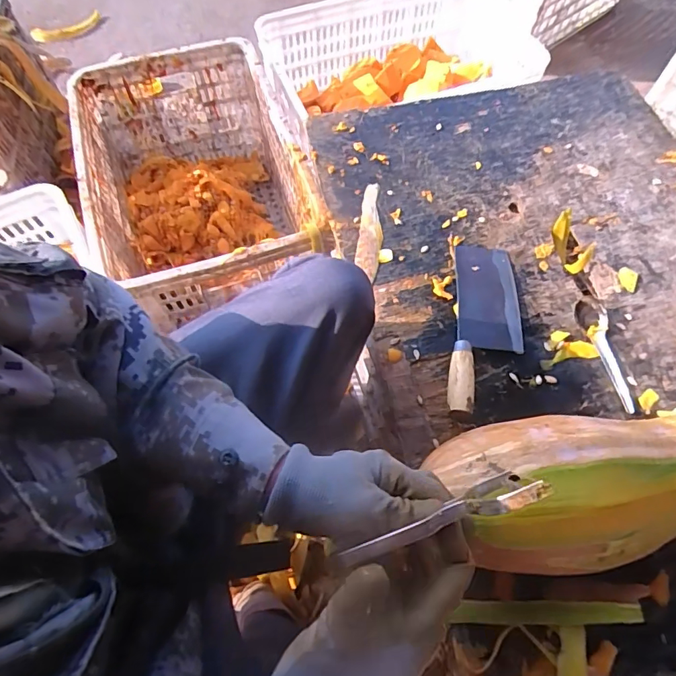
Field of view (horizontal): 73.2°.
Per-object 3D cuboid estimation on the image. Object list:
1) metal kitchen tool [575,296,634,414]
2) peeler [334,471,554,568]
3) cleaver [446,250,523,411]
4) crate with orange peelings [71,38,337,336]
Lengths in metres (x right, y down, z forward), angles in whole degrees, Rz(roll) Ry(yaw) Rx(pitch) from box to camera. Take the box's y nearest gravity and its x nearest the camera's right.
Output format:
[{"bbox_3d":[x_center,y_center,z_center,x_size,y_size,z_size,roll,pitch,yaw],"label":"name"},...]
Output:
[{"bbox_3d":[0.351,0.015,0.585,0.034,0.020,0.157,-9,64,-6],"label":"metal kitchen tool"},{"bbox_3d":[0.063,0.118,0.293,0.143,0.030,0.020,-29,64,16],"label":"peeler"},{"bbox_3d":[0.195,-0.019,0.592,0.089,0.021,0.257,9,63,3],"label":"cleaver"},{"bbox_3d":[-0.255,-0.272,0.865,0.358,0.259,0.514,-14,66,-6],"label":"crate with orange peelings"}]

